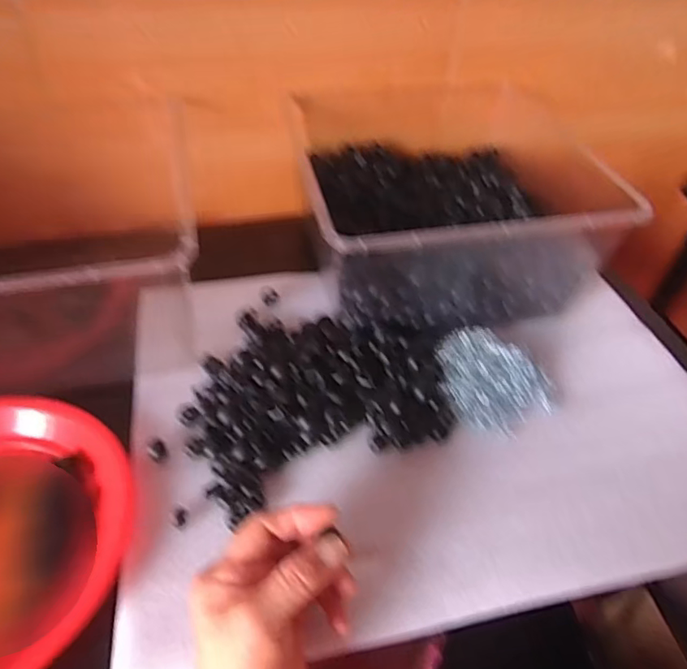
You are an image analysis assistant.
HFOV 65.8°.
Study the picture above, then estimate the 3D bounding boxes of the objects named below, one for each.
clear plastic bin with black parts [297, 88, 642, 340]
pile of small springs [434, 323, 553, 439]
[{"bbox_3d":[0.105,-0.153,0.578,0.294,0.121,0.304,-3,47,-9],"label":"clear plastic bin with black parts"},{"bbox_3d":[0.133,0.039,0.490,0.088,0.027,0.105,-25,54,-27],"label":"pile of small springs"}]

